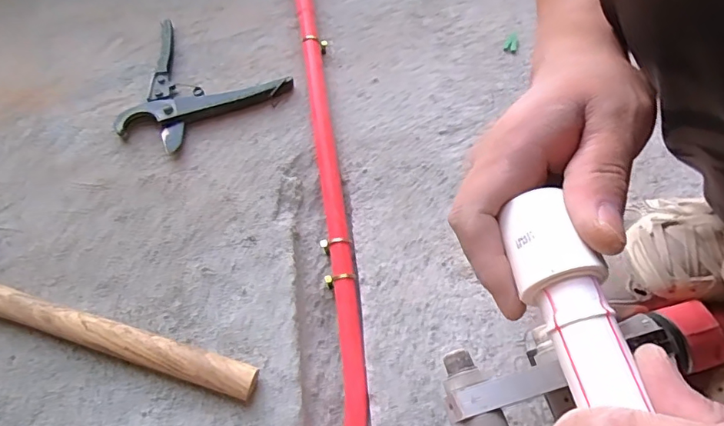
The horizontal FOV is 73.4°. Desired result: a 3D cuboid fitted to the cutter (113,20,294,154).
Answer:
[{"bbox_3d":[-0.189,-0.129,0.534,0.170,0.023,0.146,26,65,11],"label":"cutter"}]

